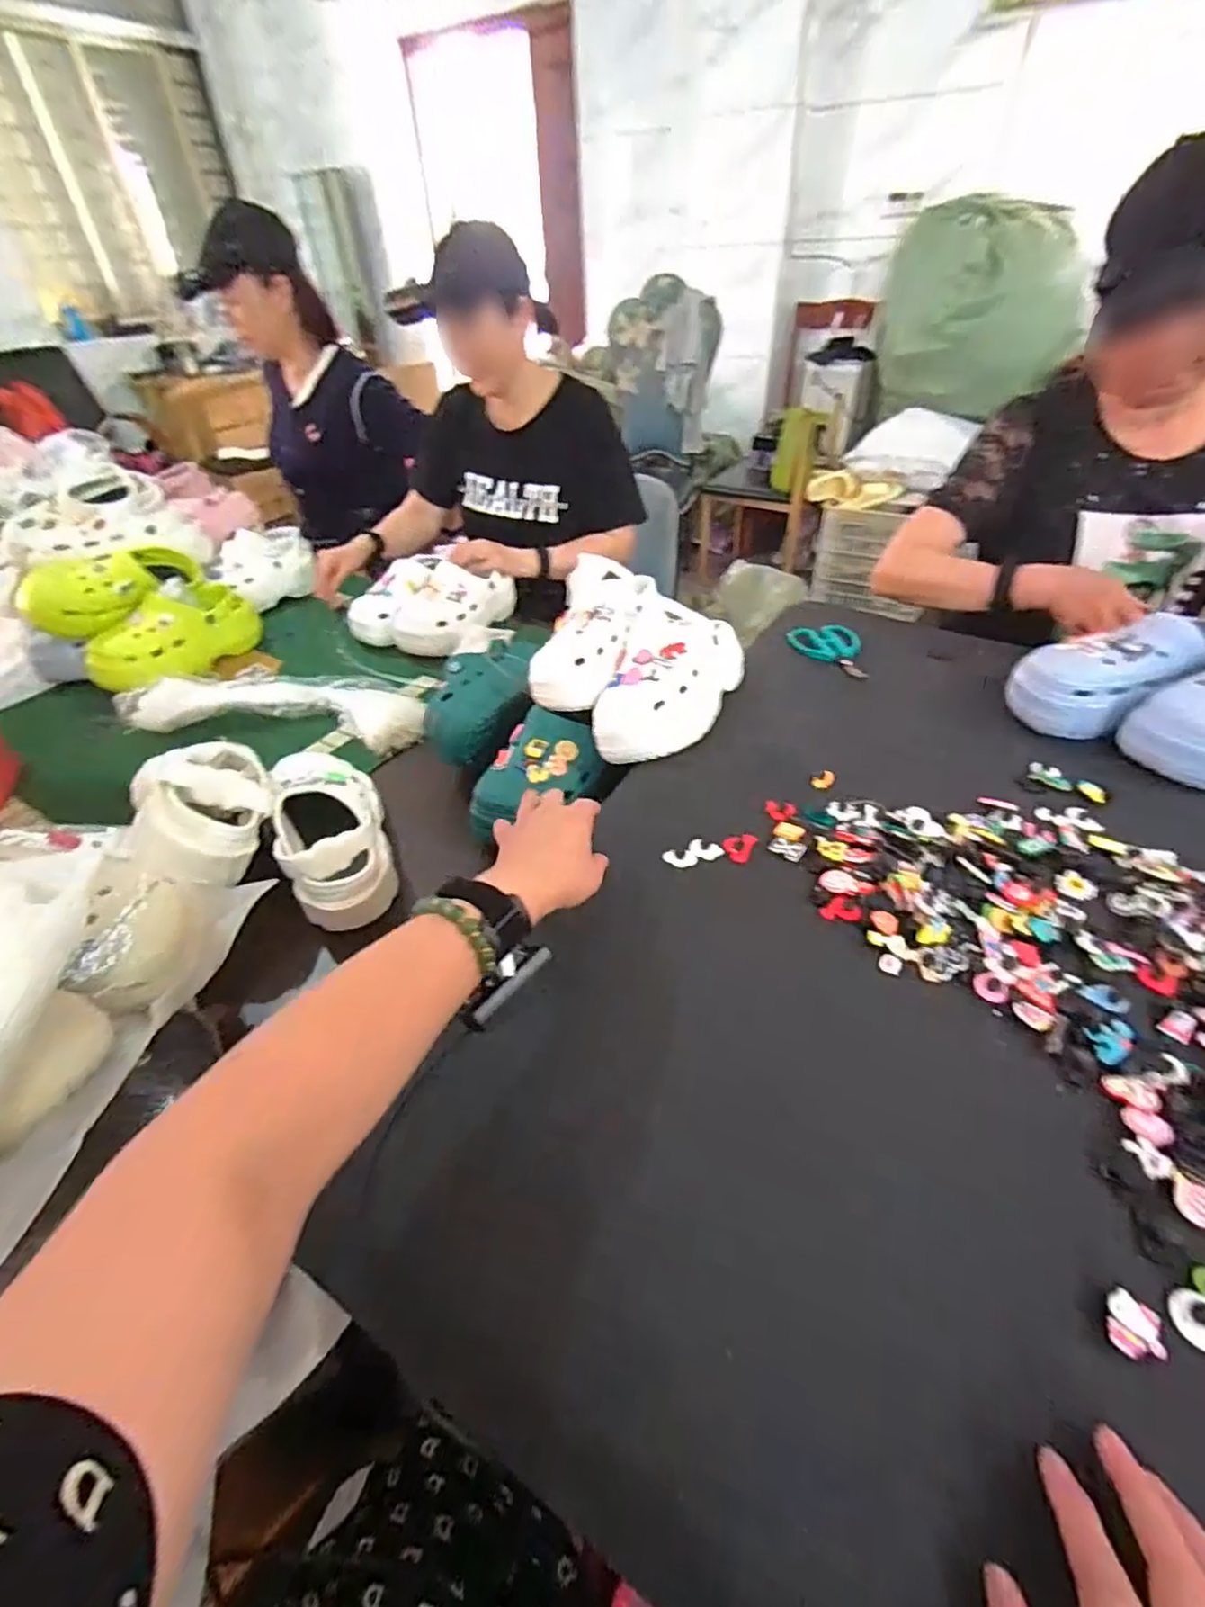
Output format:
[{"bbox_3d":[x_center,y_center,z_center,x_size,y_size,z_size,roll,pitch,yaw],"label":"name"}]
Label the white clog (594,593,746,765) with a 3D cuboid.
[{"bbox_3d":[0.080,-0.154,0.773,0.137,0.091,0.225,15,44,19],"label":"white clog"}]

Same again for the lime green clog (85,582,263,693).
[{"bbox_3d":[-0.710,-0.286,1.085,0.103,0.110,0.275,11,43,15],"label":"lime green clog"}]

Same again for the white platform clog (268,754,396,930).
[{"bbox_3d":[-0.308,0.024,0.737,0.107,0.091,0.231,-16,43,-16],"label":"white platform clog"}]

